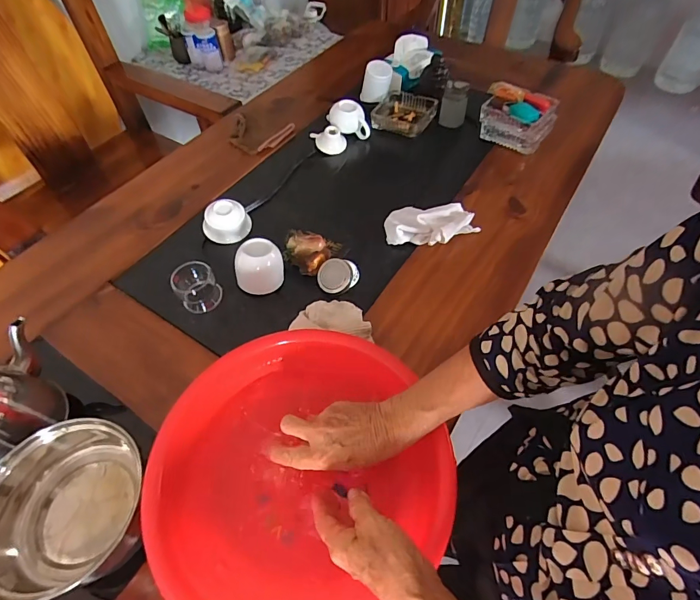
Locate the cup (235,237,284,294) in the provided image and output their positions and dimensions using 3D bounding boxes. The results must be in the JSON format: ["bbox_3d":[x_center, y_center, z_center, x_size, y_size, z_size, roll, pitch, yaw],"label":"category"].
[{"bbox_3d":[-0.146,-0.055,0.648,0.071,0.063,0.064,-1,54,1],"label":"cup"}]

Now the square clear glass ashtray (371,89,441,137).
[{"bbox_3d":[0.125,-0.429,0.925,0.127,0.030,0.122,23,58,17],"label":"square clear glass ashtray"}]

